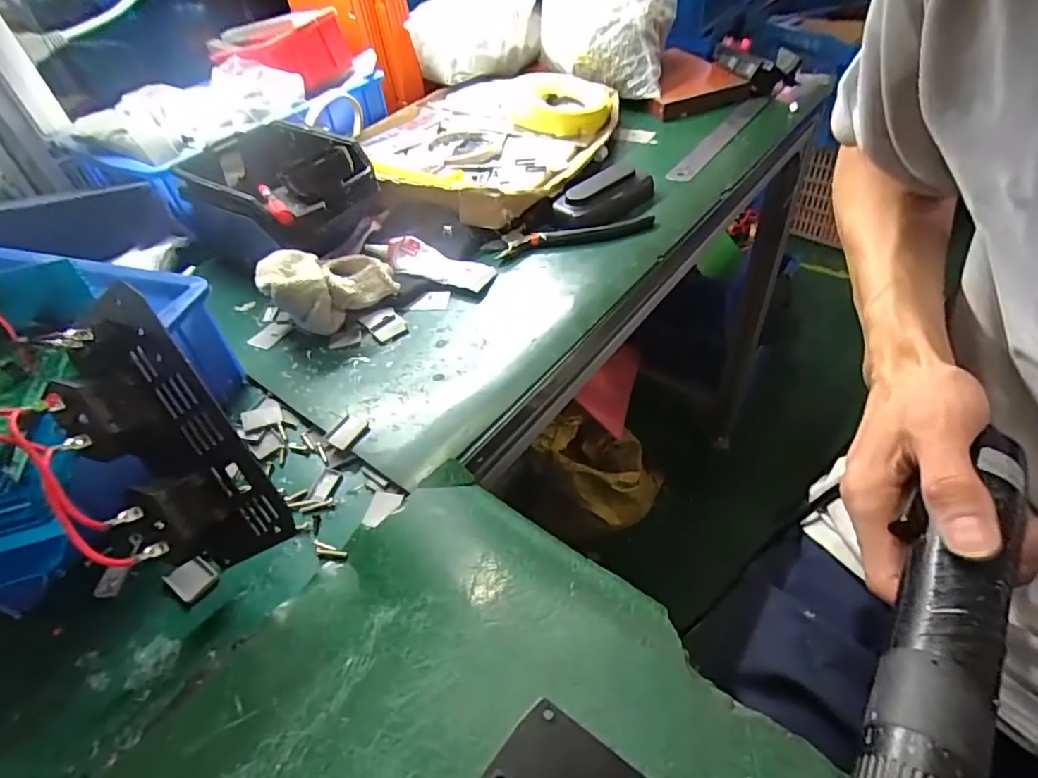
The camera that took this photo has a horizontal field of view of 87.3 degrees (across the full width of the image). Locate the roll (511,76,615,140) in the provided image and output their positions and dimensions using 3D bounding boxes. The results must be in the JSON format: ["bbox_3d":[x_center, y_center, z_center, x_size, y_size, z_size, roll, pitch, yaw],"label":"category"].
[{"bbox_3d":[0.051,-0.325,0.621,0.122,0.037,0.110,-5,45,2],"label":"roll"}]

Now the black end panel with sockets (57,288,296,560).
[{"bbox_3d":[-0.165,0.023,0.253,0.054,0.137,0.026,-31,5,-22],"label":"black end panel with sockets"}]

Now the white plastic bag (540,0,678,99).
[{"bbox_3d":[0.104,-0.475,0.680,0.180,0.132,0.124,19,51,23],"label":"white plastic bag"}]

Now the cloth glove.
[{"bbox_3d":[-0.143,-0.079,0.416,0.097,0.054,0.057,-27,49,-18],"label":"cloth glove"}]

